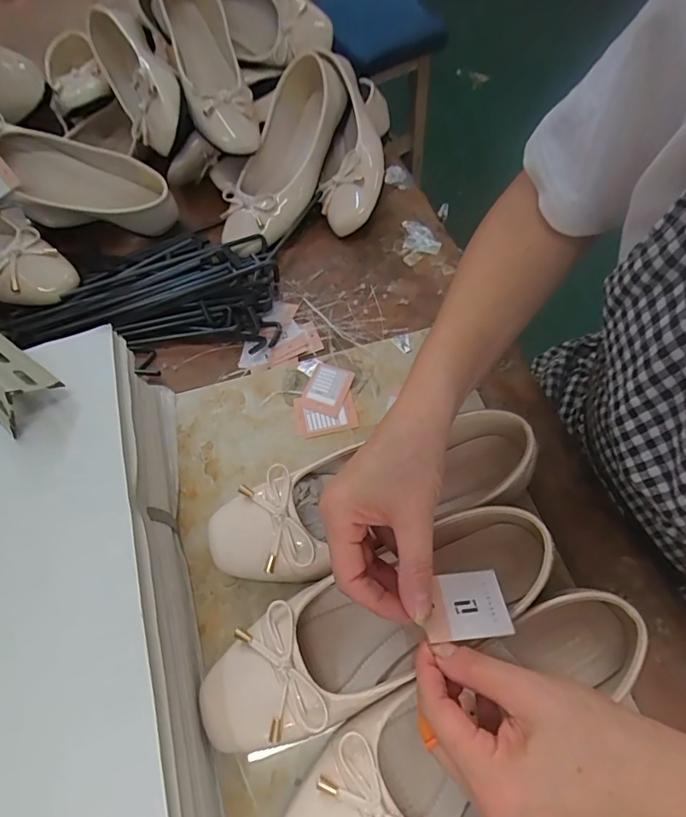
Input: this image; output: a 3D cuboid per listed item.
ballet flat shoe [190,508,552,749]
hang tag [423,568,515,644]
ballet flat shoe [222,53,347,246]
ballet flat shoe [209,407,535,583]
[{"bbox_3d":[0.027,0.135,0.318,0.244,0.051,0.076,-25,62,-10],"label":"ballet flat shoe"},{"bbox_3d":[0.070,0.114,0.284,0.049,0.004,0.037,-4,49,-6],"label":"hang tag"},{"bbox_3d":[-0.067,-0.285,0.567,0.092,0.075,0.221,23,88,16],"label":"ballet flat shoe"},{"bbox_3d":[0.024,0.062,0.362,0.241,0.066,0.082,-18,60,-8],"label":"ballet flat shoe"}]

